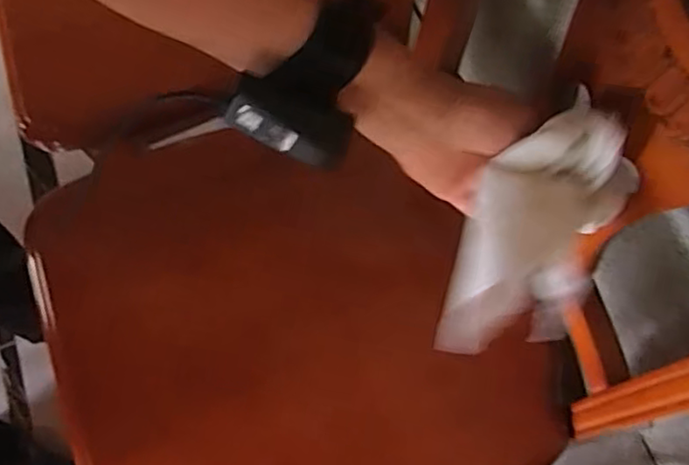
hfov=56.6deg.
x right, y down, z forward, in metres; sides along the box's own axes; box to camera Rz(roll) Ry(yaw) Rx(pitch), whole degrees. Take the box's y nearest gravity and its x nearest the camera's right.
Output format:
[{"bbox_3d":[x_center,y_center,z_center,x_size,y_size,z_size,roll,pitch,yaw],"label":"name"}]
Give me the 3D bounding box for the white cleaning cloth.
[{"bbox_3d":[0.116,0.003,0.390,0.082,0.064,0.153,27,72,12],"label":"white cleaning cloth"}]

